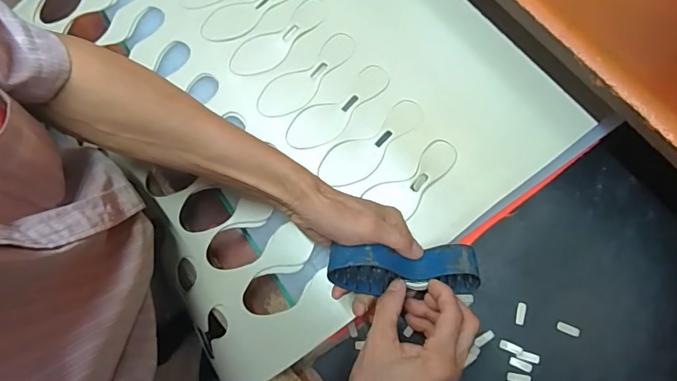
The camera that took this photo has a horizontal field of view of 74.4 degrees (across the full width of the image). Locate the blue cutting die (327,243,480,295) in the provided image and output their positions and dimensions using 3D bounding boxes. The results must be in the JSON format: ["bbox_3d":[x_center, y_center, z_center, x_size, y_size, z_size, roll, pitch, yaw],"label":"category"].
[{"bbox_3d":[0.059,0.073,0.413,0.133,0.050,0.038,0,70,1],"label":"blue cutting die"}]

